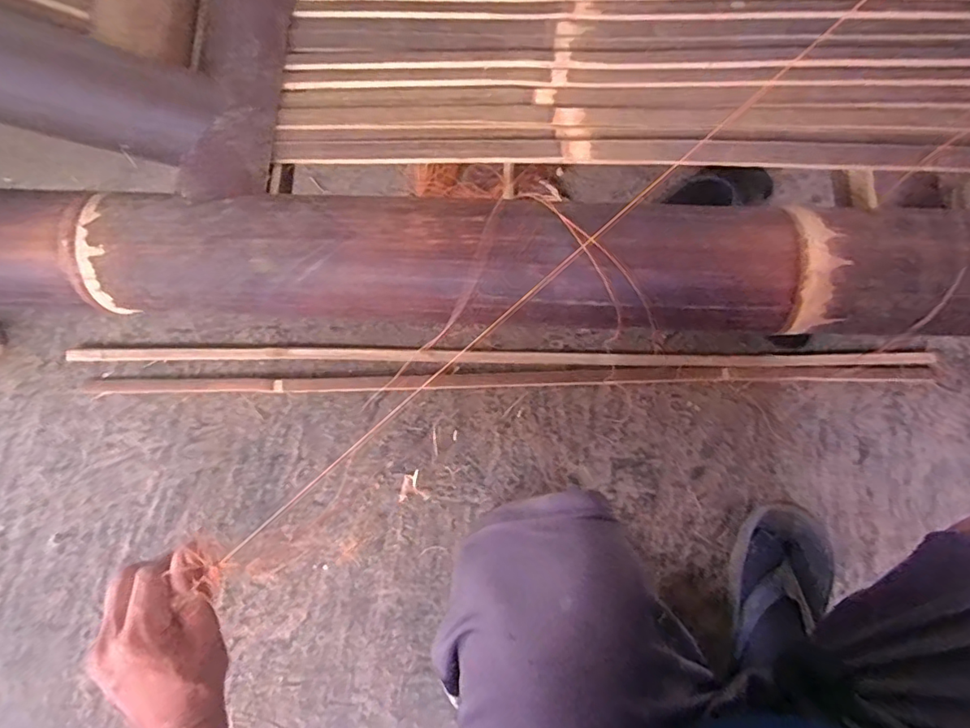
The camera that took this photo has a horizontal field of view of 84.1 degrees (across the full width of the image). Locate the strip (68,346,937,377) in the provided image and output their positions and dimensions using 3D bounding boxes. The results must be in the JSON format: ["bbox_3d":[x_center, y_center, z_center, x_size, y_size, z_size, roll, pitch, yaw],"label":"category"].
[{"bbox_3d":[0.041,-0.001,0.726,1.123,0.012,0.035,0,88,-2],"label":"strip"}]

